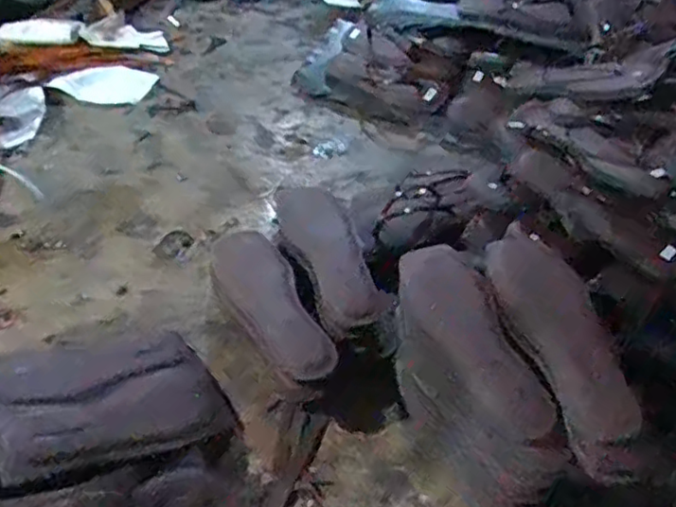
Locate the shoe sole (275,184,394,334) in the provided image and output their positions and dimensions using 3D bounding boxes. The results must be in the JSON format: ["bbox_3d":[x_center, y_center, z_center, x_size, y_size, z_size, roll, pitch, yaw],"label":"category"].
[{"bbox_3d":[-0.020,-0.012,0.810,0.092,0.041,0.273,-10,47,-16],"label":"shoe sole"}]

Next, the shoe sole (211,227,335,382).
[{"bbox_3d":[-0.083,0.059,0.777,0.085,0.045,0.249,-36,54,-6],"label":"shoe sole"}]

